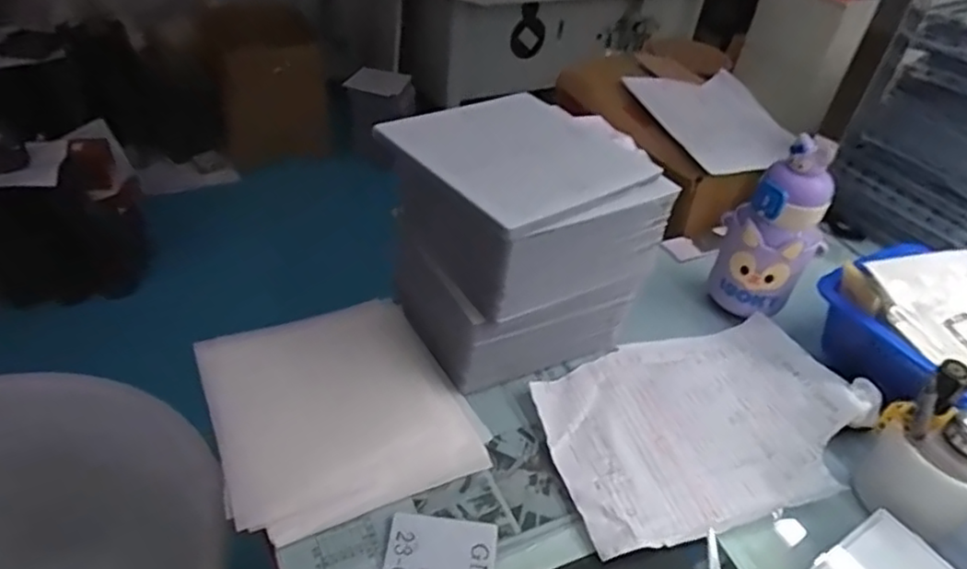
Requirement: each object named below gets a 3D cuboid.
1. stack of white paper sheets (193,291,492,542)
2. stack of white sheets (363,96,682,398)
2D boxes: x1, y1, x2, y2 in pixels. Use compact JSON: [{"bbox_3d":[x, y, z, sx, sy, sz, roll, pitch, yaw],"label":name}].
[{"bbox_3d":[-0.127,0.101,0.560,0.203,0.013,0.211,-14,44,-24],"label":"stack of white paper sheets"},{"bbox_3d":[0.034,-0.042,0.607,0.214,0.197,0.181,-18,46,-28],"label":"stack of white sheets"}]

